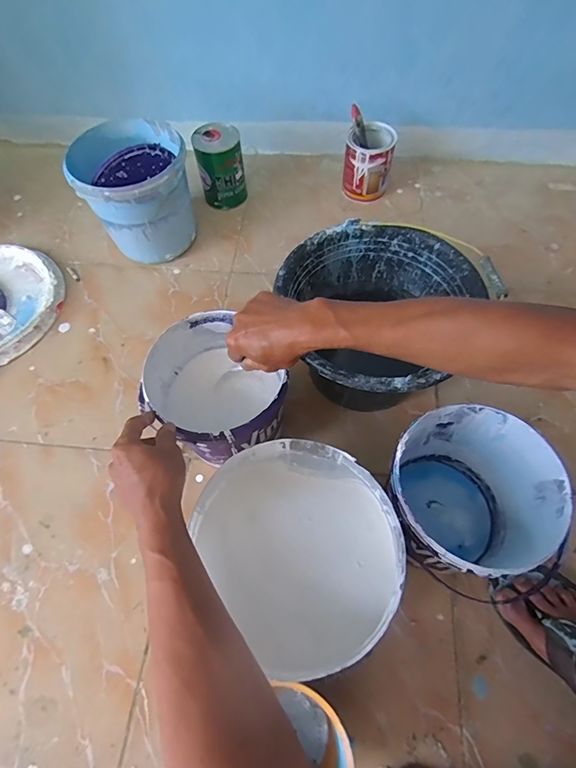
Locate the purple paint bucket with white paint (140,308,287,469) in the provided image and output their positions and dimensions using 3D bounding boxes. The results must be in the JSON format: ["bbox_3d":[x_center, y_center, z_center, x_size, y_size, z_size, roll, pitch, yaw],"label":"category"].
[{"bbox_3d":[-0.096,0.020,0.595,0.184,0.161,0.170,35,66,19],"label":"purple paint bucket with white paint"}]

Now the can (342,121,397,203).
[{"bbox_3d":[0.178,-0.493,0.907,0.098,0.123,0.102,-1,62,1],"label":"can"}]

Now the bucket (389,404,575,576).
[{"bbox_3d":[0.213,0.150,0.534,0.184,0.196,0.175,-1,62,1],"label":"bucket"}]

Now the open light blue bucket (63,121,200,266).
[{"bbox_3d":[-0.292,-0.364,0.811,0.196,0.206,0.202,-1,62,1],"label":"open light blue bucket"}]

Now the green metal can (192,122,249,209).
[{"bbox_3d":[-0.147,-0.478,0.899,0.103,0.140,0.096,0,60,0],"label":"green metal can"}]

